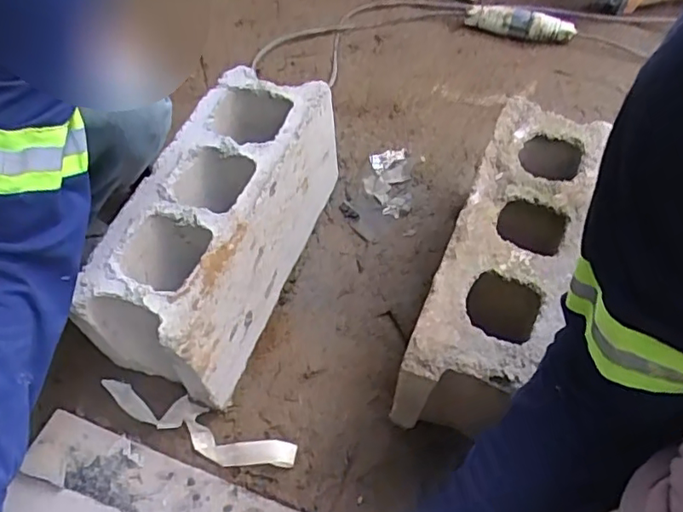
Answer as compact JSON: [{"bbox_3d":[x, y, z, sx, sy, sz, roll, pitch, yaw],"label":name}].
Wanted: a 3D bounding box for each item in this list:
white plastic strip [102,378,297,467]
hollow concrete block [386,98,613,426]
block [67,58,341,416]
[{"bbox_3d":[-0.177,0.196,0.674,0.259,0.019,0.048,20,58,16],"label":"white plastic strip"},{"bbox_3d":[0.193,0.024,0.679,0.125,0.197,0.388,19,58,15],"label":"hollow concrete block"},{"bbox_3d":[-0.145,-0.031,0.726,0.144,0.200,0.382,16,57,13],"label":"block"}]

